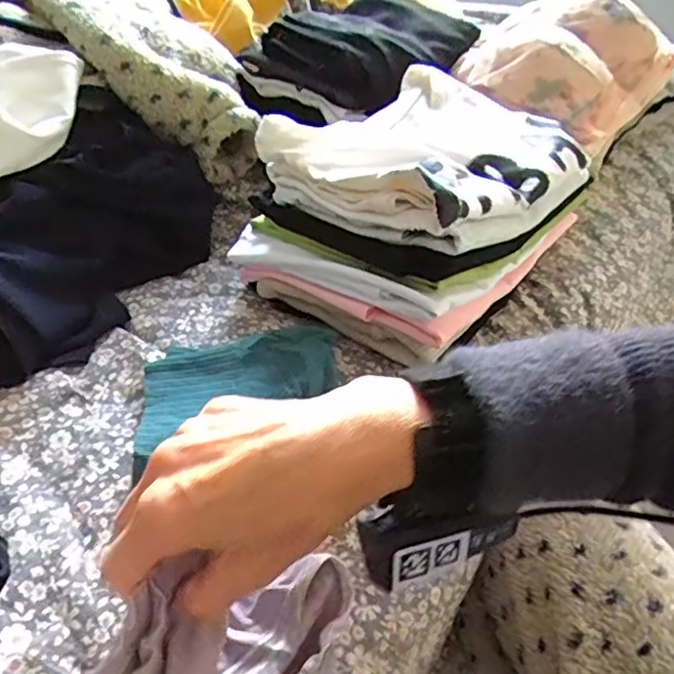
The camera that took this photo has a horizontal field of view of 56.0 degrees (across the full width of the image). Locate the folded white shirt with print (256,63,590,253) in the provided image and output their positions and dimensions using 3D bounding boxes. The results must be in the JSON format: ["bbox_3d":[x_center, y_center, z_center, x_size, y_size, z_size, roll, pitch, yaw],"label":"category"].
[{"bbox_3d":[0.081,-0.155,0.538,0.196,0.062,0.224,28,51,33],"label":"folded white shirt with print"}]

